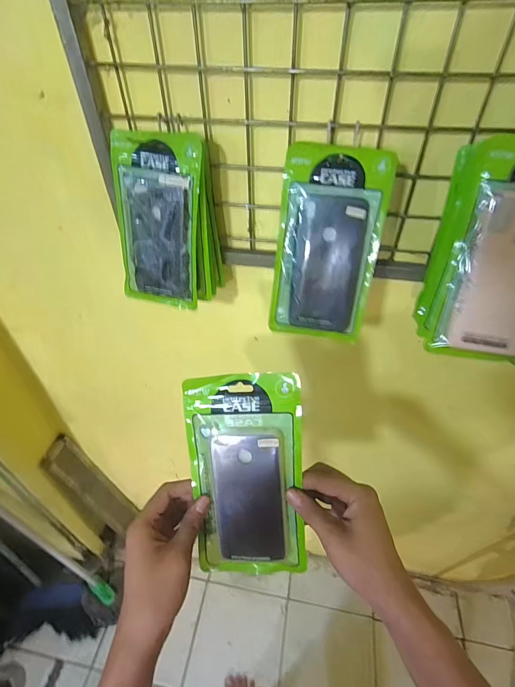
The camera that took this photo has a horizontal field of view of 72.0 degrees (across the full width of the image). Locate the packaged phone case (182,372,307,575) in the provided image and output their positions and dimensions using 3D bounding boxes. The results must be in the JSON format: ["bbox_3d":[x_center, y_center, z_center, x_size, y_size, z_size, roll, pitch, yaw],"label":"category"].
[{"bbox_3d":[-0.010,0.135,0.352,0.110,0.207,0.010,-3,8,6],"label":"packaged phone case"}]

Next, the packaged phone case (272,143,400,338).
[{"bbox_3d":[0.080,-0.106,0.411,0.113,0.215,0.010,9,24,7],"label":"packaged phone case"}]

